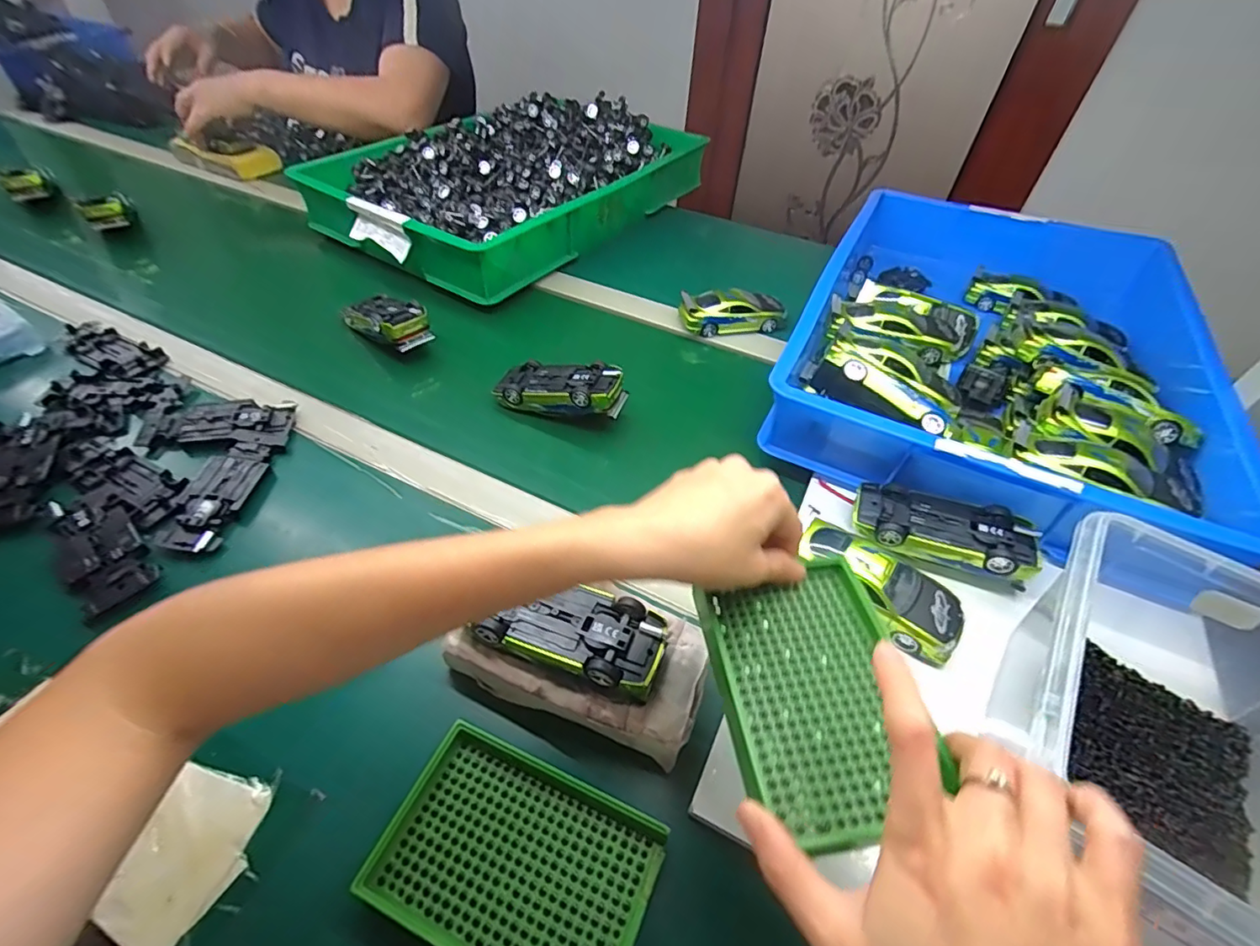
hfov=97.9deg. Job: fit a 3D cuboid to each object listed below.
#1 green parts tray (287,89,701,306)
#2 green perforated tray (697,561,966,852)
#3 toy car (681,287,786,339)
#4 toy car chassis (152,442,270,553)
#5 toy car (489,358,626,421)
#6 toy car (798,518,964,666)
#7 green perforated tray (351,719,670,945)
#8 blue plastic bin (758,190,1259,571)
[{"bbox_3d":[-0.166,-0.452,0.826,0.346,0.102,0.545,30,52,22],"label":"green parts tray"},{"bbox_3d":[0.092,0.105,0.274,0.097,0.010,0.130,-5,48,-9],"label":"green perforated tray"},{"bbox_3d":[0.122,-0.196,0.664,0.122,0.040,0.049,-5,48,-8],"label":"toy car"},{"bbox_3d":[-0.337,0.017,0.449,0.046,0.015,0.104,4,47,0],"label":"toy car chassis"},{"bbox_3d":[-0.068,-0.083,0.547,0.124,0.030,0.058,6,46,19],"label":"toy car"},{"bbox_3d":[0.179,0.080,0.395,0.118,0.041,0.051,30,52,22],"label":"toy car"},{"bbox_3d":[-0.059,0.203,0.288,0.136,0.011,0.090,20,49,14],"label":"green perforated tray"},{"bbox_3d":[0.399,-0.157,0.607,0.362,0.087,0.557,22,50,16],"label":"blue plastic bin"}]

